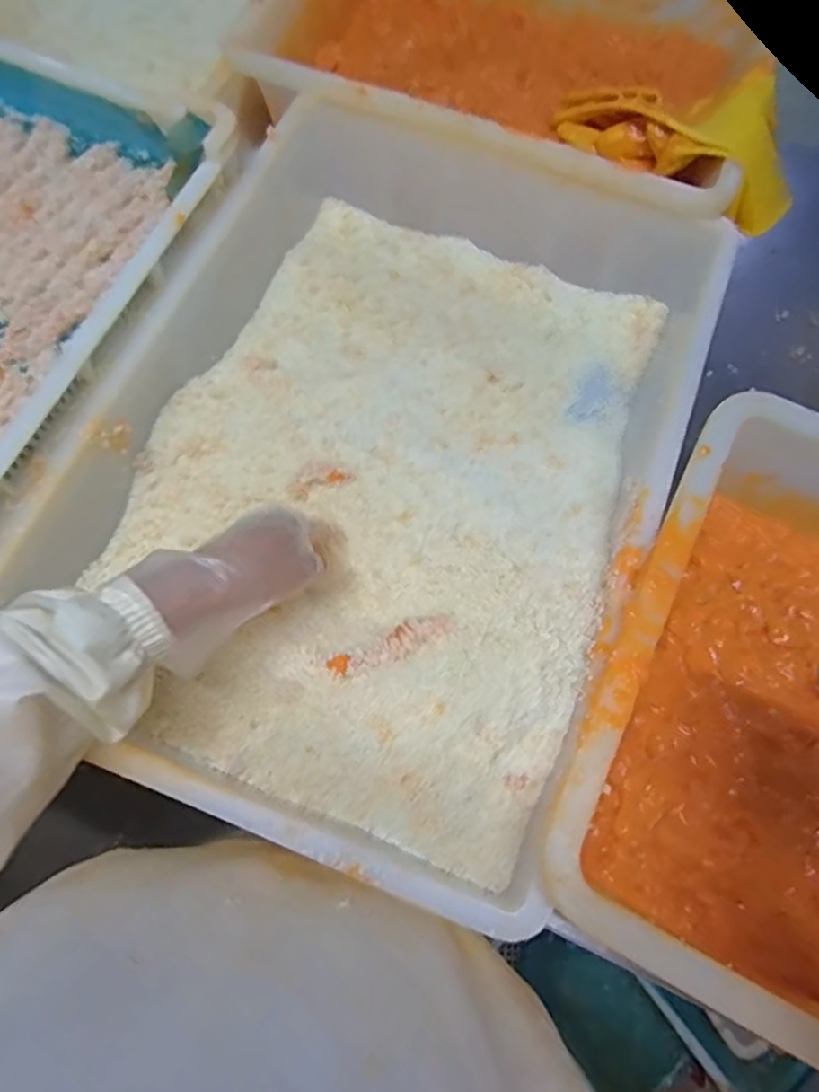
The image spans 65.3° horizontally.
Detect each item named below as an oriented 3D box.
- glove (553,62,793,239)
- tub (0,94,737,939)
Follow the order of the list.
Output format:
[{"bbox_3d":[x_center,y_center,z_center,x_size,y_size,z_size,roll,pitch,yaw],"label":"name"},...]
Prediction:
[{"bbox_3d":[0.274,-0.423,0.644,0.267,0.074,0.121,39,73,25],"label":"glove"},{"bbox_3d":[-0.014,-0.086,0.538,0.403,0.129,0.601,21,71,5],"label":"tub"}]

